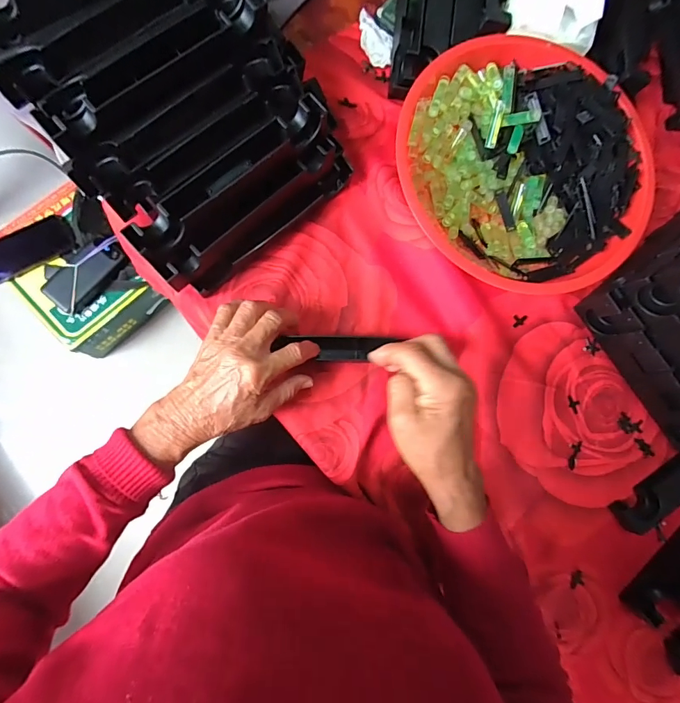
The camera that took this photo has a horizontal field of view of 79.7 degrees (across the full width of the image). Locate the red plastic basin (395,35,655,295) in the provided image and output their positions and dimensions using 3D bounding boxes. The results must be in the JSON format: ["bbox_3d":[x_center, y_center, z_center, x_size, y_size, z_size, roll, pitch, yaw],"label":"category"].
[{"bbox_3d":[0.173,-0.175,0.403,0.247,0.065,0.231,29,80,-2],"label":"red plastic basin"}]

